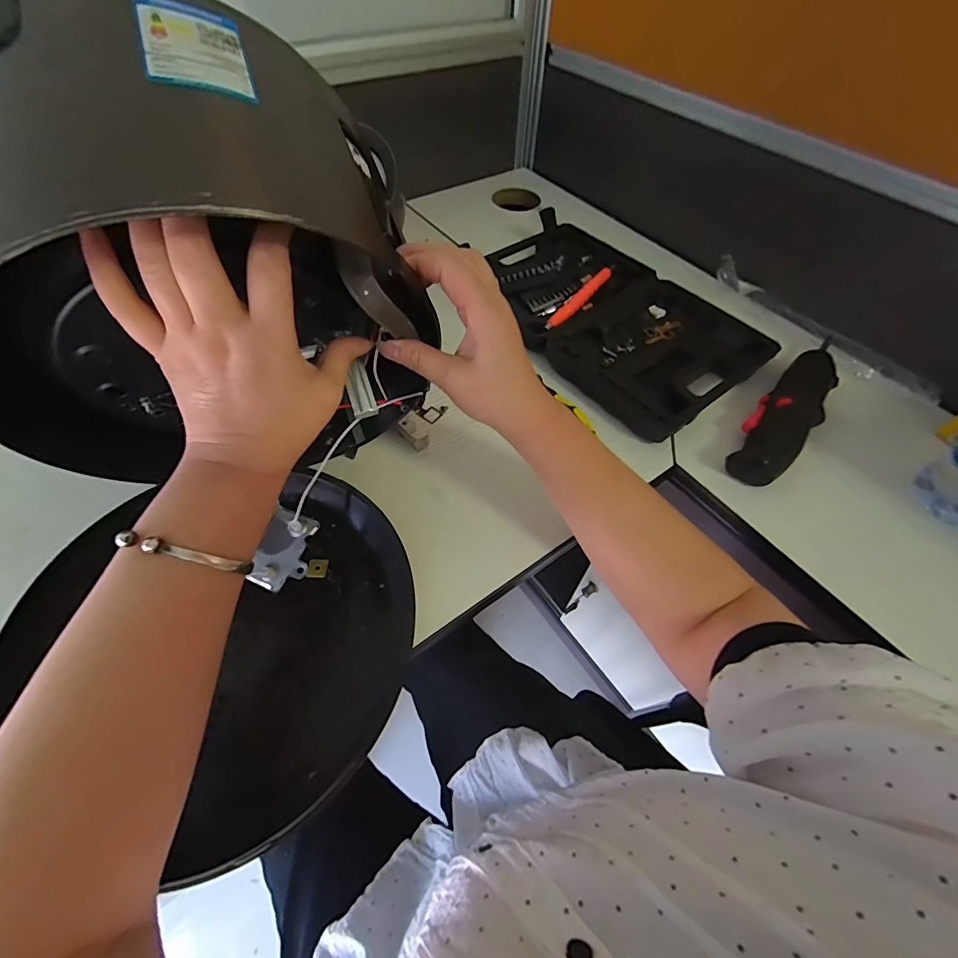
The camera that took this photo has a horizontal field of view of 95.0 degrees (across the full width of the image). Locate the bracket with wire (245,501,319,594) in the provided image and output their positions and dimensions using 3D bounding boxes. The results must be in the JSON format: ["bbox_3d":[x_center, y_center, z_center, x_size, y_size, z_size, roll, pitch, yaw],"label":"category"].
[{"bbox_3d":[-0.148,0.054,0.339,0.034,0.018,0.059,7,56,3],"label":"bracket with wire"}]

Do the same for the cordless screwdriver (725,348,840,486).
[{"bbox_3d":[0.304,-0.066,0.427,0.188,0.036,0.051,-39,65,-24],"label":"cordless screwdriver"}]

